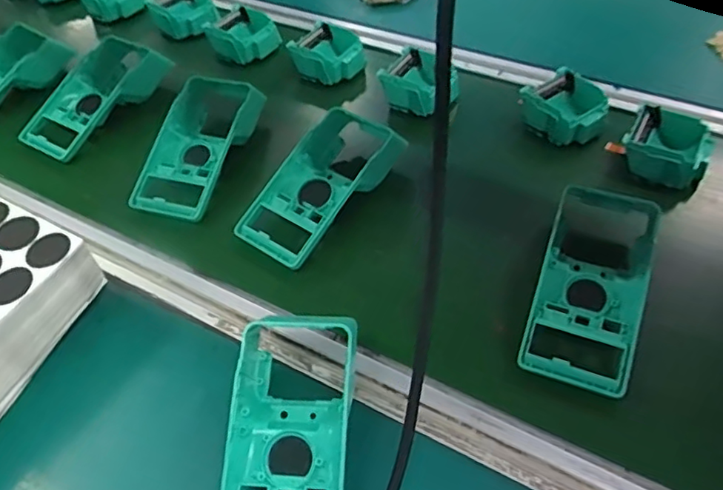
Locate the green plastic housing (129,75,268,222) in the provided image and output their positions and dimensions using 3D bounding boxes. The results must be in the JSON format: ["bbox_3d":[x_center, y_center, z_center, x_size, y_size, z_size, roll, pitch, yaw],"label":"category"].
[{"bbox_3d":[-0.174,-0.106,0.618,0.090,0.049,0.176,13,53,14],"label":"green plastic housing"}]

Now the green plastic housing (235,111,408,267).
[{"bbox_3d":[-0.039,-0.060,0.569,0.085,0.058,0.177,29,58,24],"label":"green plastic housing"}]

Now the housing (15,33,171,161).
[{"bbox_3d":[-0.322,-0.179,0.689,0.098,0.048,0.181,27,57,23],"label":"housing"}]

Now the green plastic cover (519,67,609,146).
[{"bbox_3d":[0.225,-0.149,0.629,0.081,0.038,0.082,-38,58,-24],"label":"green plastic cover"}]

